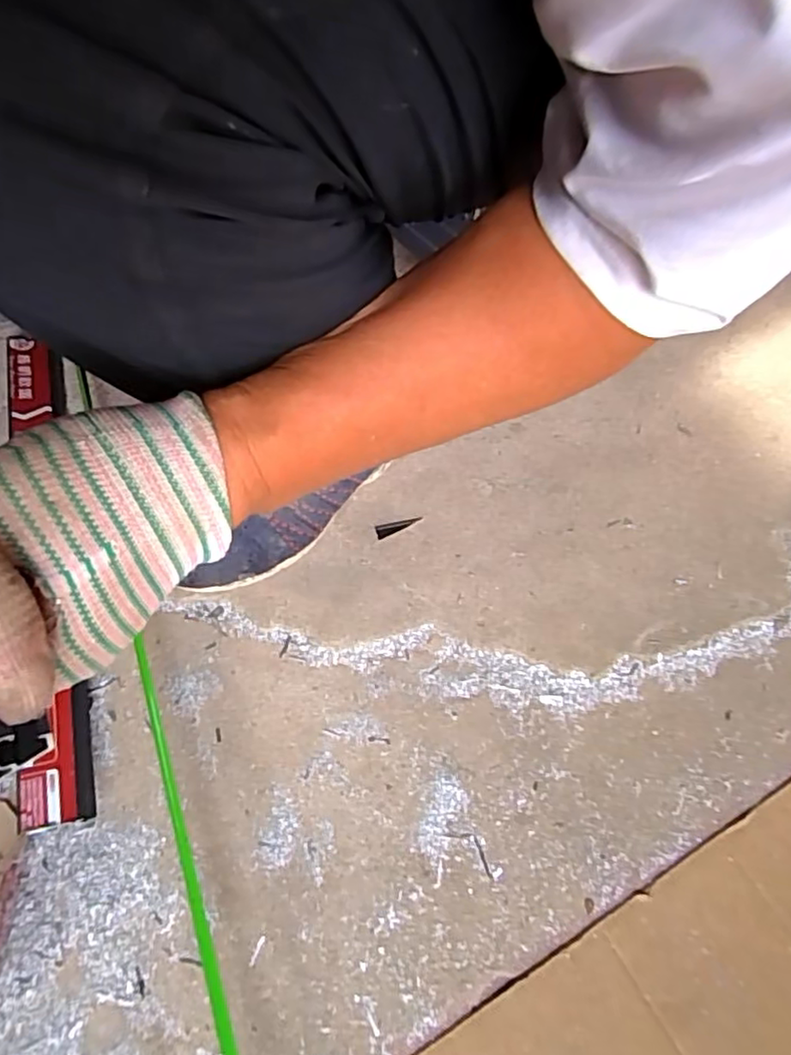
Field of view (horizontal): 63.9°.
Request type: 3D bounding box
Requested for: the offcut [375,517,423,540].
[{"bbox_3d":[0.003,-0.001,0.562,0.042,0.004,0.014,-17,64,-6],"label":"offcut"}]

